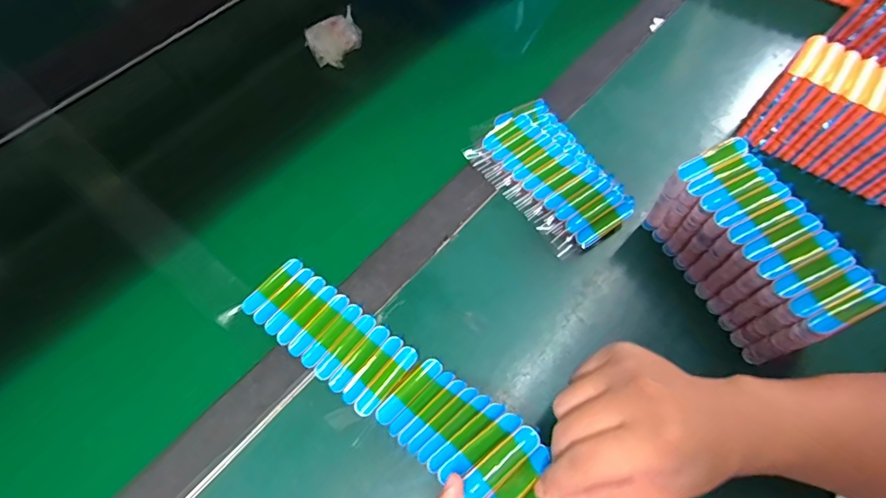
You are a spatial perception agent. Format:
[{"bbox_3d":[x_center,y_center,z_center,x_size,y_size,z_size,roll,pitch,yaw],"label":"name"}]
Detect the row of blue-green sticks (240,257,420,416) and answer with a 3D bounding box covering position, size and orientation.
[{"bbox_3d":[-0.097,0.067,0.390,0.151,0.011,0.064,35,67,16],"label":"row of blue-green sticks"}]

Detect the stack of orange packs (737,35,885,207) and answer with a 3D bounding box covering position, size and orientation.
[{"bbox_3d":[0.381,-0.111,0.438,0.161,0.100,0.069,34,66,16],"label":"stack of orange packs"}]

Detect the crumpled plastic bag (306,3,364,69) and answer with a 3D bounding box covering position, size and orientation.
[{"bbox_3d":[-0.125,-0.244,0.544,0.058,0.043,0.037,-27,66,-14],"label":"crumpled plastic bag"}]

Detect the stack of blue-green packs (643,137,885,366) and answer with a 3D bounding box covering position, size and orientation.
[{"bbox_3d":[0.243,0.005,0.381,0.059,0.096,0.151,-21,64,-12],"label":"stack of blue-green packs"}]

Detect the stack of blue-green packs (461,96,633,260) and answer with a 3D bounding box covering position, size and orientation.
[{"bbox_3d":[0.106,-0.076,0.458,0.105,0.024,0.161,-31,67,-16],"label":"stack of blue-green packs"}]

